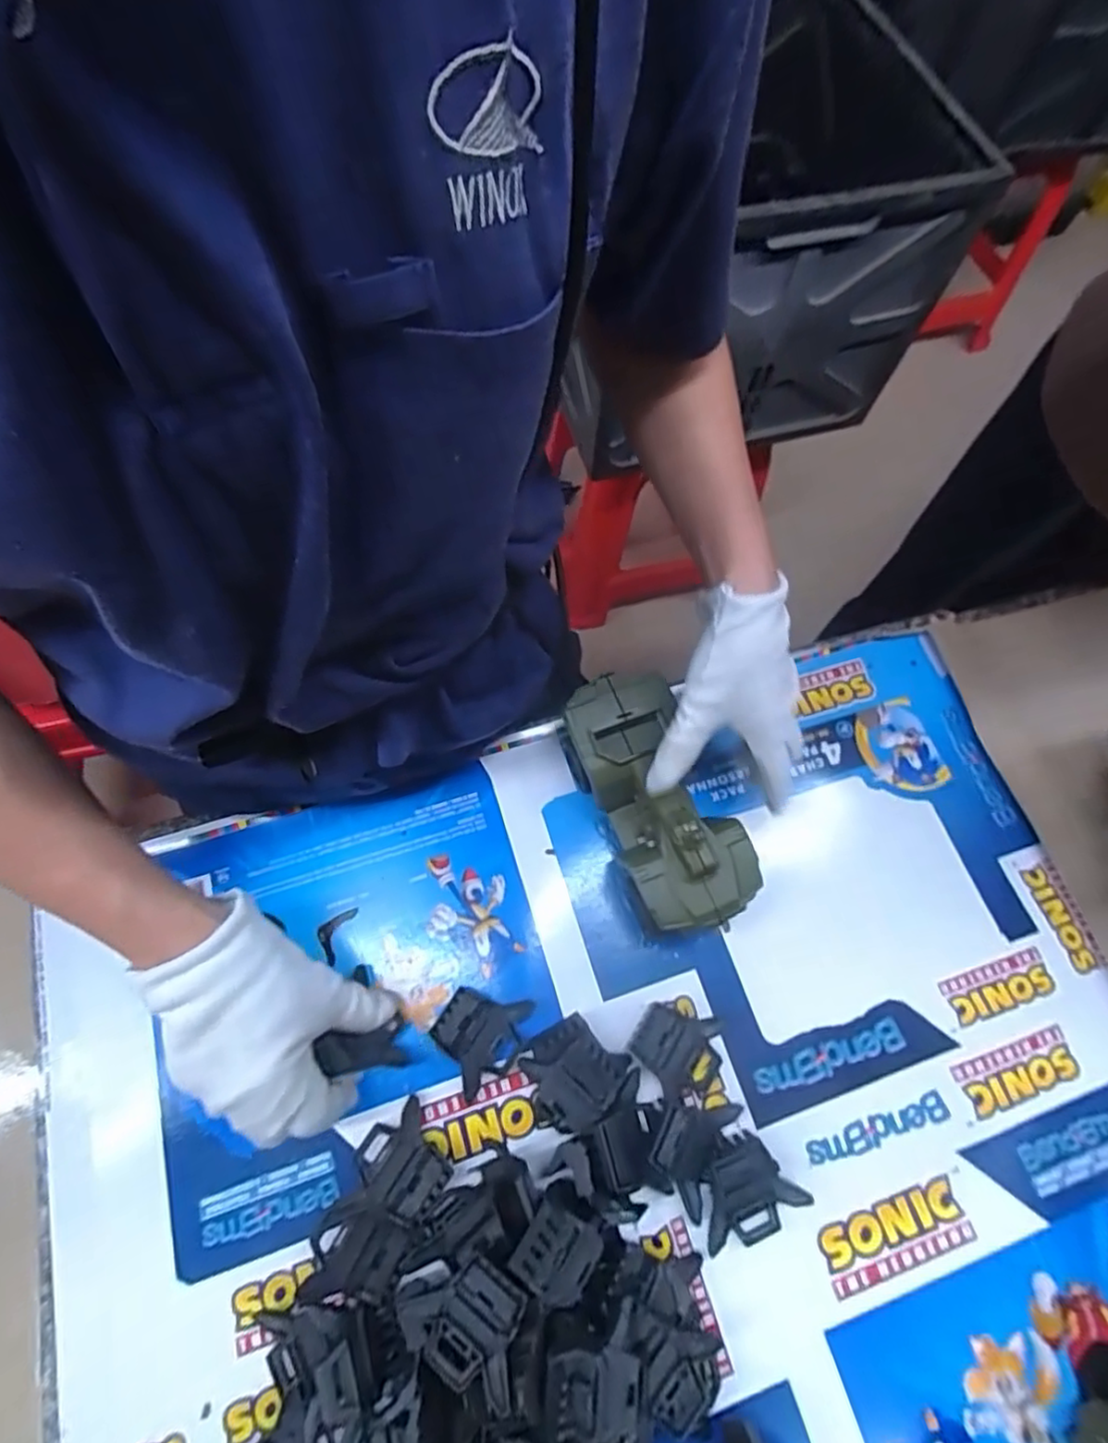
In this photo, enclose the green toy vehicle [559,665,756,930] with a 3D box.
[{"bbox_3d":[0.068,0.056,0.455,0.079,0.074,0.173,-22,68,-11],"label":"green toy vehicle"}]

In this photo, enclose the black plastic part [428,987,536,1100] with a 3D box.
[{"bbox_3d":[-0.049,0.204,0.432,0.054,0.014,0.063,34,71,11],"label":"black plastic part"}]

